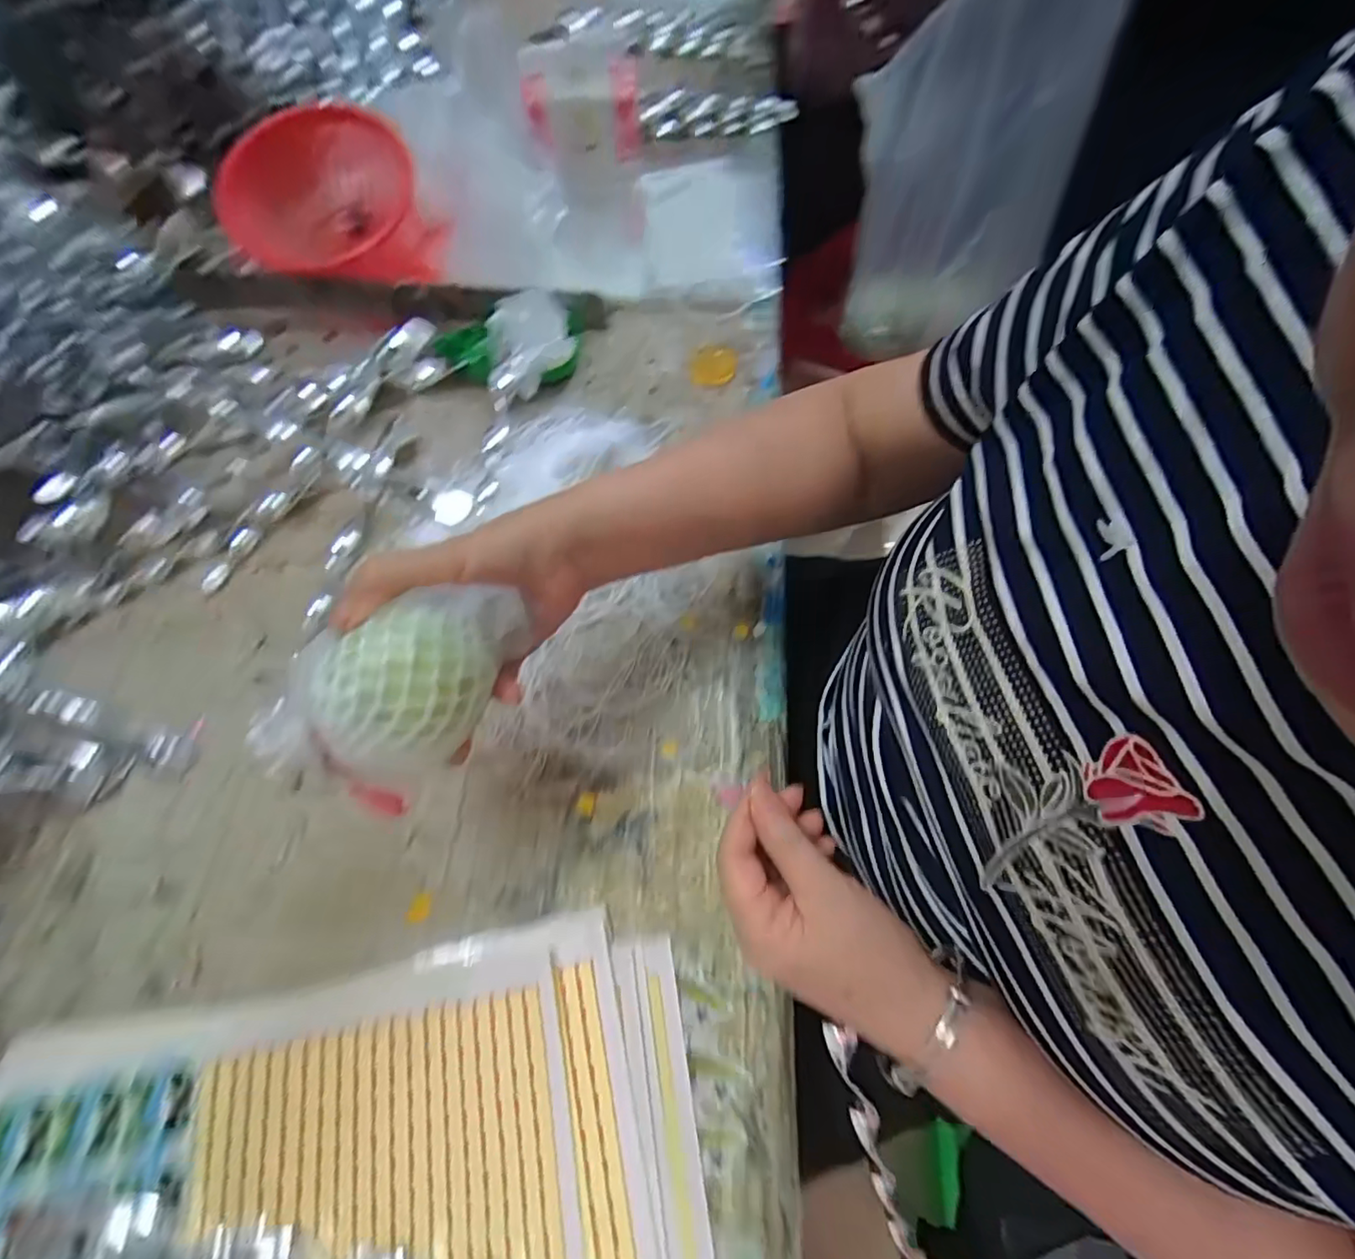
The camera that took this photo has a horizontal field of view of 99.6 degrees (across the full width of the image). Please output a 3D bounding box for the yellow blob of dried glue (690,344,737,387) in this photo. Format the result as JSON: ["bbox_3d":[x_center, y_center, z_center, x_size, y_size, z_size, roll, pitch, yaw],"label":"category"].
[{"bbox_3d":[0.033,-0.244,0.530,0.043,0.009,0.043,1,63,3],"label":"yellow blob of dried glue"}]

